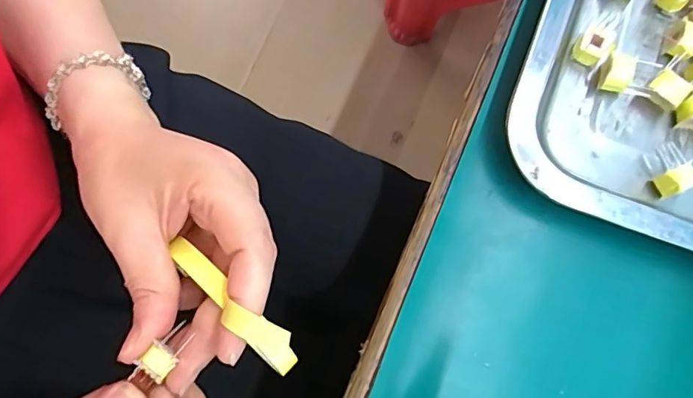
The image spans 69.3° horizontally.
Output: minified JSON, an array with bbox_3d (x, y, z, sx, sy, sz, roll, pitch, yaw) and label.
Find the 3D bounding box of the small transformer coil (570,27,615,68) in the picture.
[{"bbox_3d":[0.122,-0.075,0.246,0.015,0.012,0.017,31,81,6],"label":"small transformer coil"}]

